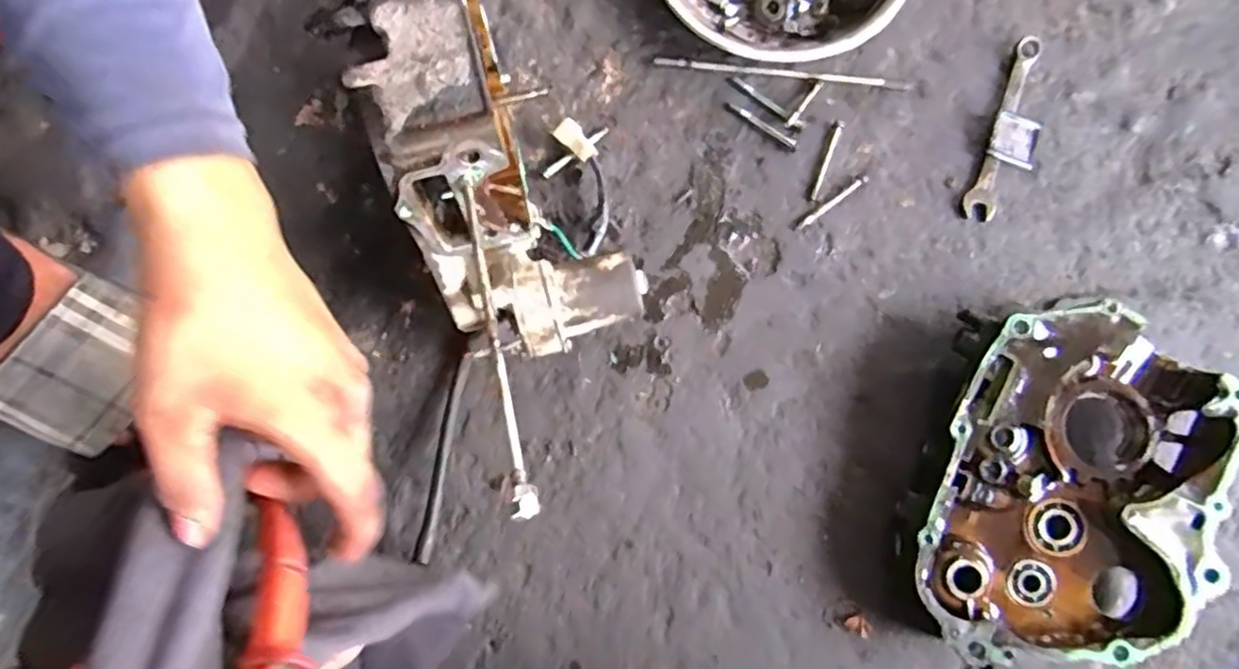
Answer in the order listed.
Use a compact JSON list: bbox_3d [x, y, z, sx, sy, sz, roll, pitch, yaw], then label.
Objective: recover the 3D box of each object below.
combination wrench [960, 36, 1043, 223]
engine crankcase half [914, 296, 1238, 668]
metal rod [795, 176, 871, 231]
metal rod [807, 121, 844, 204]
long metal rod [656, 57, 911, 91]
[{"bbox_3d":[0.307,-0.164,0.529,0.025,0.012,0.160,23,81,4],"label":"combination wrench"},{"bbox_3d":[0.303,0.104,0.455,0.179,0.065,0.247,16,80,3],"label":"engine crankcase half"},{"bbox_3d":[0.166,-0.103,0.518,0.070,0.006,0.007,-38,82,-6],"label":"metal rod"},{"bbox_3d":[0.163,-0.138,0.525,0.008,0.004,0.073,23,81,4],"label":"metal rod"},{"bbox_3d":[0.132,-0.212,0.538,0.206,0.007,0.009,6,80,1],"label":"long metal rod"}]

